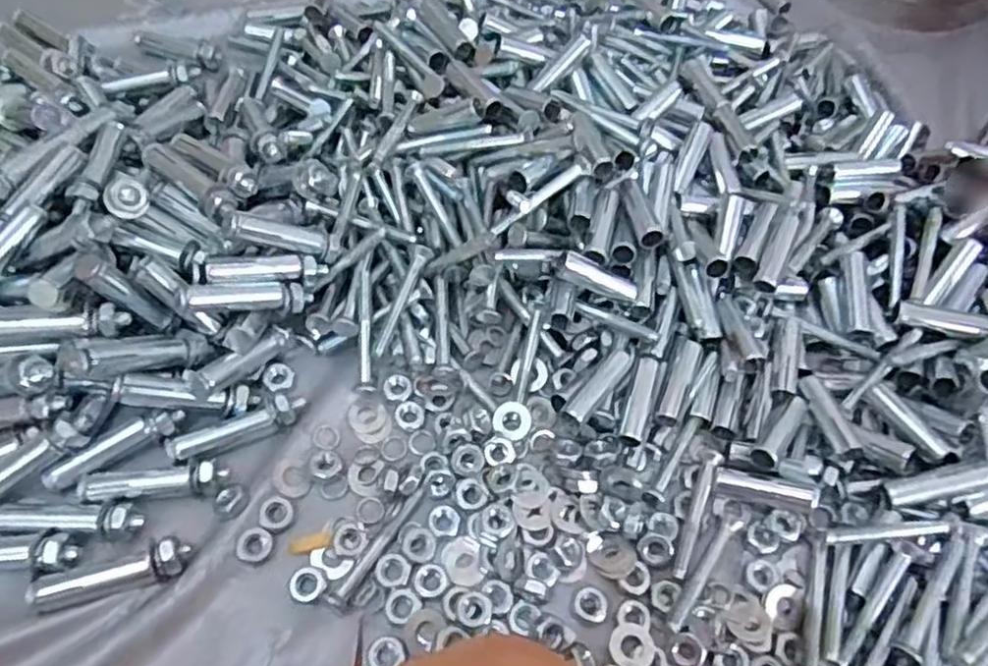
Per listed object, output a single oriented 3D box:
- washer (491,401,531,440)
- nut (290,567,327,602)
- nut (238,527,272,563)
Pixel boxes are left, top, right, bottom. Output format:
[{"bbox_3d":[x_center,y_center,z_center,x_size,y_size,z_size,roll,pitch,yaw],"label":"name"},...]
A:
[{"bbox_3d":[0.008,0.038,0.309,0.016,0.004,0.016,18,58,8],"label":"washer"},{"bbox_3d":[-0.070,0.095,0.268,0.013,0.005,0.012,2,57,-3],"label":"nut"},{"bbox_3d":[-0.092,0.081,0.272,0.013,0.004,0.012,2,57,-3],"label":"nut"}]

